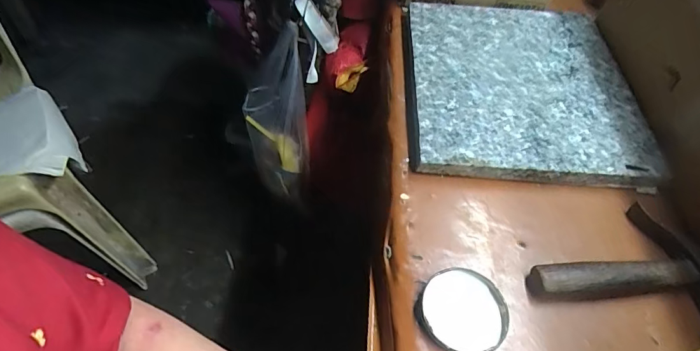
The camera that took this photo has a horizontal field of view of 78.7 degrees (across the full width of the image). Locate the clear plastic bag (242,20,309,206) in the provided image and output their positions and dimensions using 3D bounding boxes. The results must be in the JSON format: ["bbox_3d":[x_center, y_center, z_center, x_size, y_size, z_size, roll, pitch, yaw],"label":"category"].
[{"bbox_3d":[-0.135,-0.077,0.797,0.109,0.346,0.106,-8,54,-8],"label":"clear plastic bag"}]

